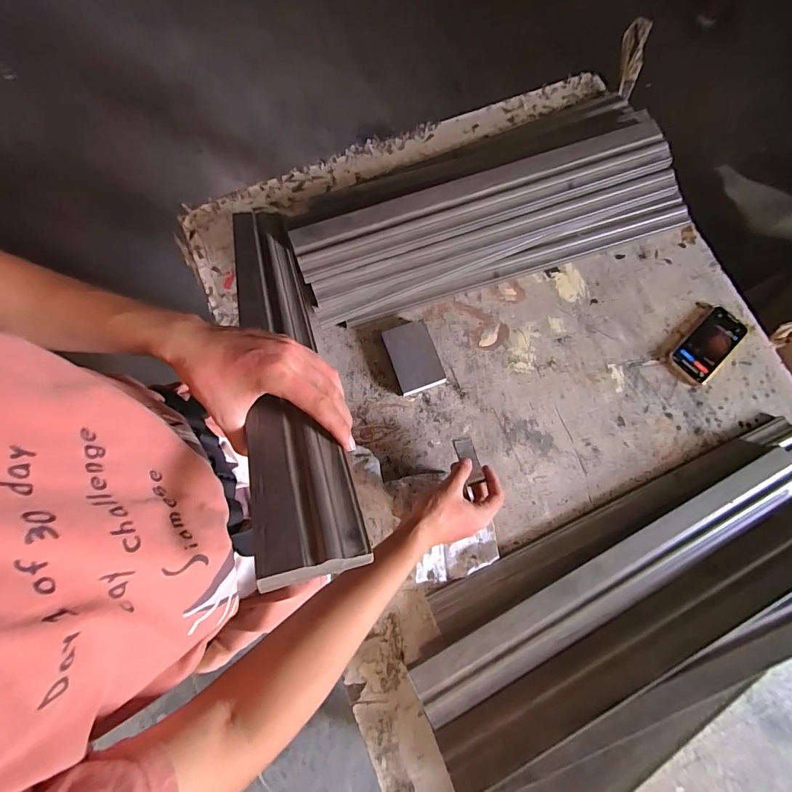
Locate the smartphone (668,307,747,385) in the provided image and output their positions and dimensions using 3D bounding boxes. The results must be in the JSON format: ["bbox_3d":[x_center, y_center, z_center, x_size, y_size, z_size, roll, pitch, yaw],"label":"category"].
[{"bbox_3d":[0.490,-0.082,0.643,0.066,0.012,0.131,43,79,8],"label":"smartphone"}]

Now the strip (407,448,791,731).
[{"bbox_3d":[0.297,0.242,0.541,0.591,0.019,0.079,-27,79,-8],"label":"strip"}]

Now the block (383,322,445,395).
[{"bbox_3d":[0.024,-0.056,0.616,0.064,0.033,0.097,-20,78,-6],"label":"block"}]

